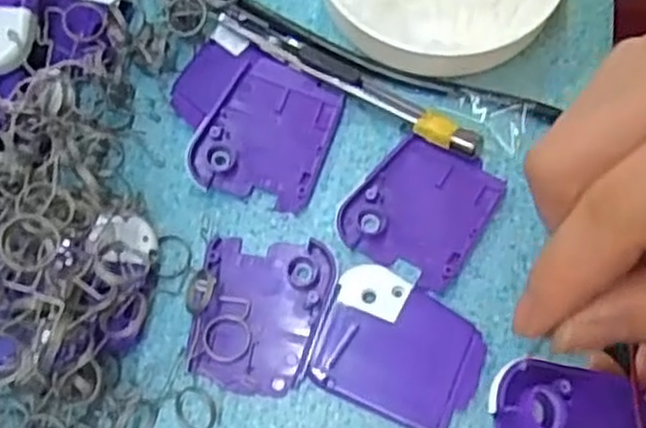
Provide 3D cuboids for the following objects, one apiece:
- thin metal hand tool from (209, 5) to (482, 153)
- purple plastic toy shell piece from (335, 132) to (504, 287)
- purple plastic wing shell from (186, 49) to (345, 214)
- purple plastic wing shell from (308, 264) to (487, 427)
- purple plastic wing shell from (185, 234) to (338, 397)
[{"bbox_3d":[0.010,-0.058,0.327,0.126,0.011,0.013,30,73,12],"label":"thin metal hand tool"},{"bbox_3d":[0.040,-0.004,0.311,0.051,0.004,0.057,31,73,12],"label":"purple plastic toy shell piece"},{"bbox_3d":[-0.022,-0.035,0.324,0.051,0.011,0.061,22,71,9],"label":"purple plastic wing shell"},{"bbox_3d":[0.030,0.052,0.294,0.061,0.006,0.052,21,71,9],"label":"purple plastic wing shell"},{"bbox_3d":[-0.024,0.039,0.301,0.050,0.006,0.060,8,70,4],"label":"purple plastic wing shell"}]

